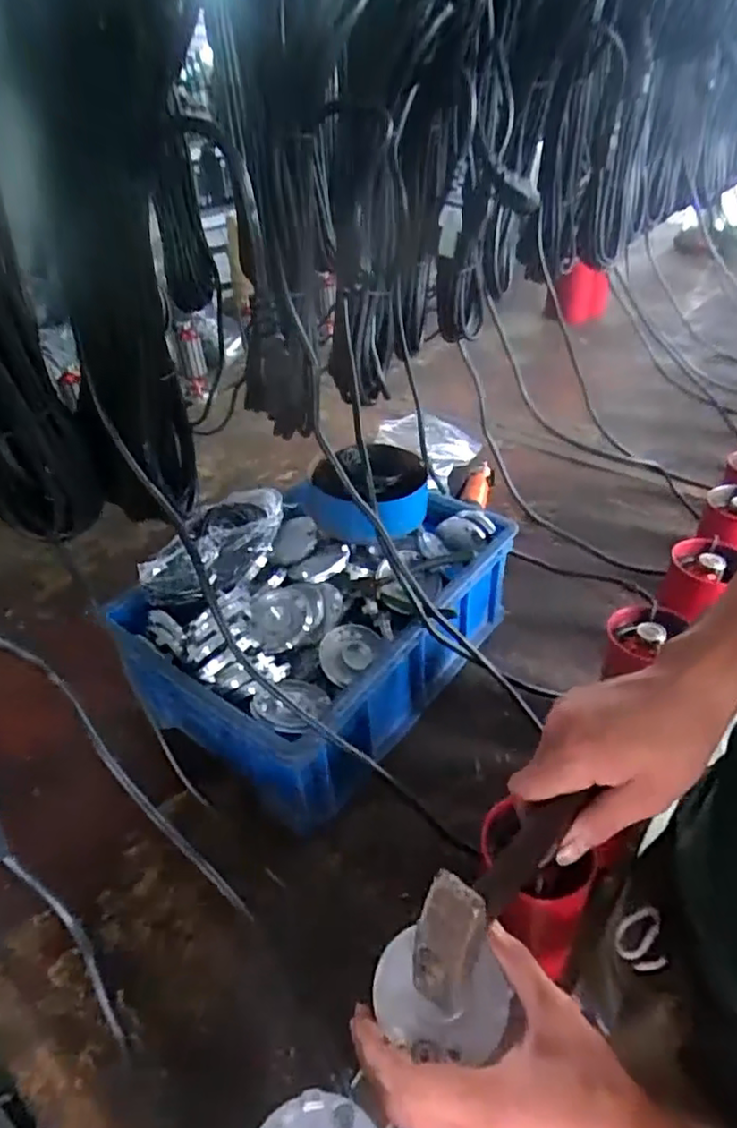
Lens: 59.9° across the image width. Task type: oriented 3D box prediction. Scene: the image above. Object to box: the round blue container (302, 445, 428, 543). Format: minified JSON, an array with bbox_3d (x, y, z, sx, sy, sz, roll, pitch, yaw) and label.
[{"bbox_3d":[-0.001,-0.087,0.773,0.137,0.062,0.135,-2,39,1],"label":"round blue container"}]

